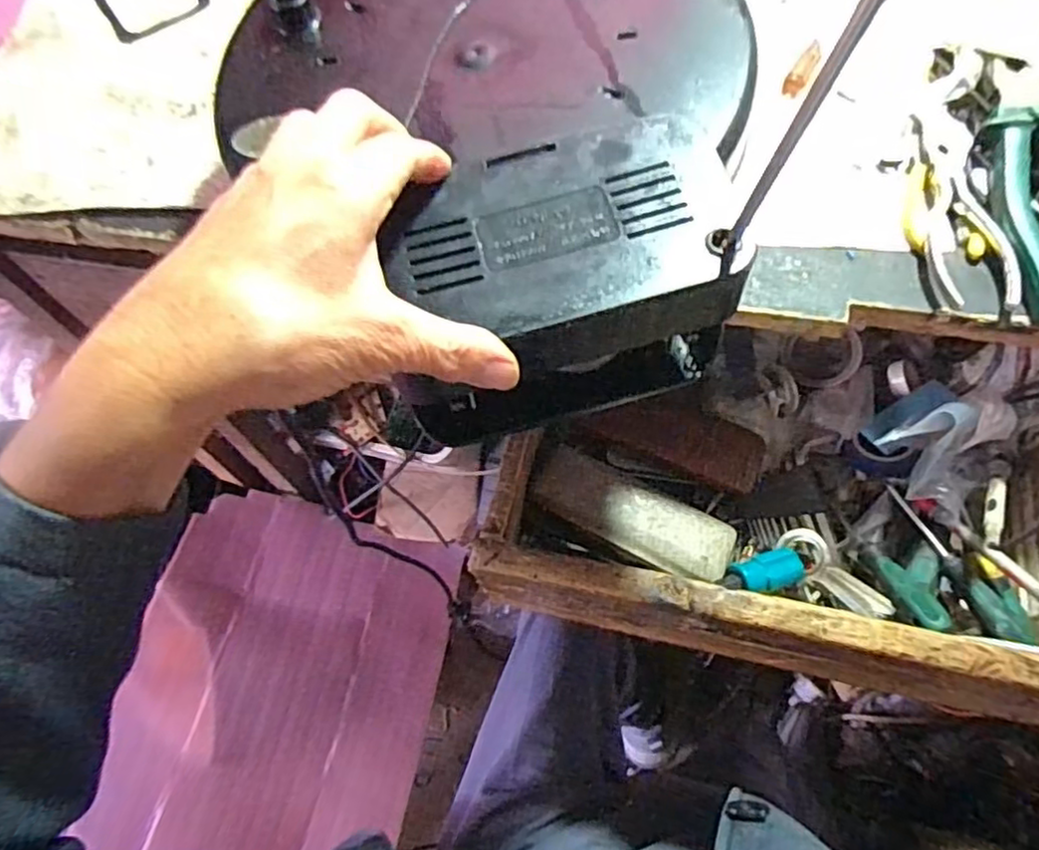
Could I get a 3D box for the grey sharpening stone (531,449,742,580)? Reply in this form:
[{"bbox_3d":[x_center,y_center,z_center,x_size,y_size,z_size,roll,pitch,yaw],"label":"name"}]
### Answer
[{"bbox_3d":[0.082,0.066,0.494,0.151,0.011,0.050,23,67,12],"label":"grey sharpening stone"}]

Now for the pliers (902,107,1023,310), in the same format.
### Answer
[{"bbox_3d":[0.261,-0.136,0.413,0.048,0.018,0.148,-3,64,0],"label":"pliers"}]

